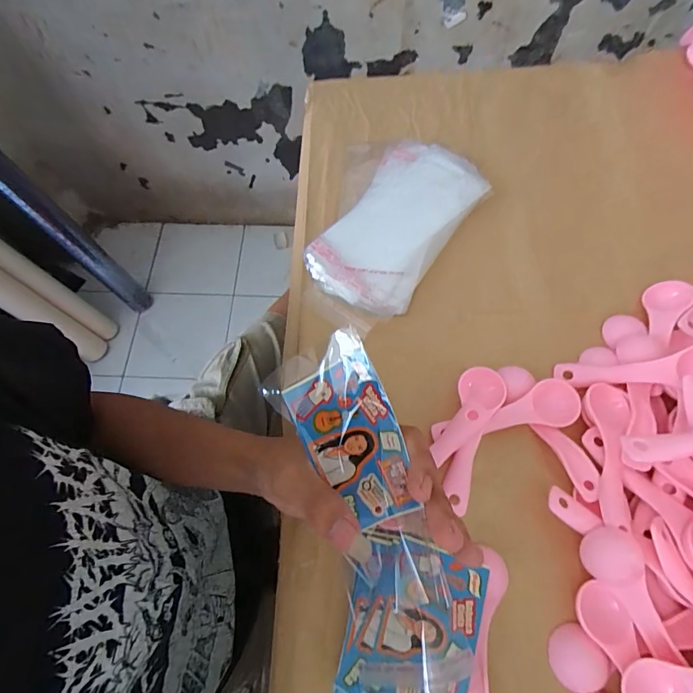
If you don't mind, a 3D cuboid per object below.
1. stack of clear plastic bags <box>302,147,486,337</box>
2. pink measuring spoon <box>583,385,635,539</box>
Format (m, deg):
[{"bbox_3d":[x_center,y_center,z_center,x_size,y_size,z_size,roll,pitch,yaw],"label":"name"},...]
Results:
[{"bbox_3d":[0.033,-0.123,0.395,0.136,0.018,0.220,33,70,12],"label":"stack of clear plastic bags"},{"bbox_3d":[0.192,0.076,0.294,0.027,0.012,0.103,9,67,3],"label":"pink measuring spoon"}]

